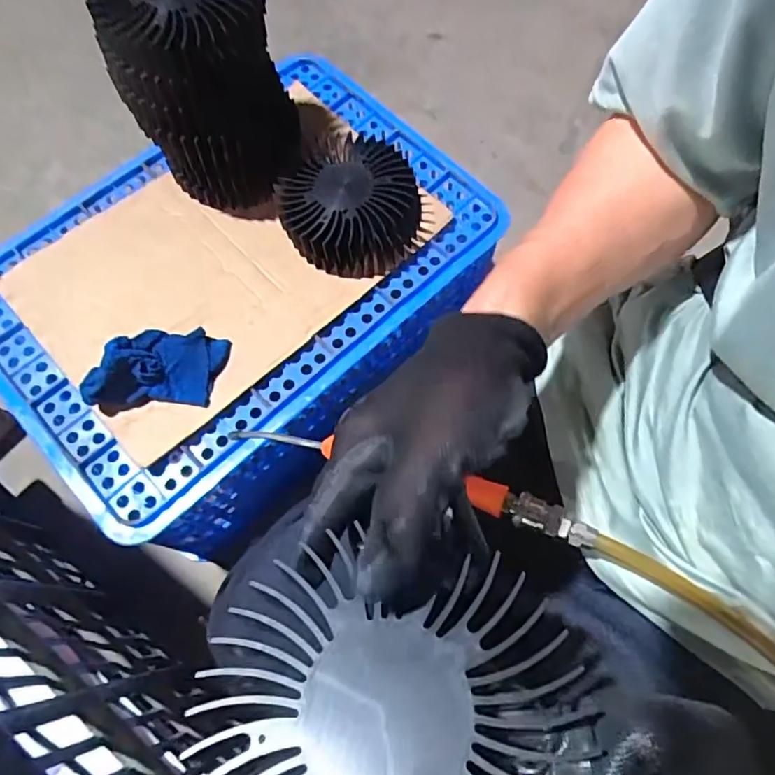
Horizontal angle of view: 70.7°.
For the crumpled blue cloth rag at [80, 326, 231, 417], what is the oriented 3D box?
[{"bbox_3d":[-0.247,-0.022,0.575,0.141,0.063,0.074,-6,69,-3],"label":"crumpled blue cloth rag"}]

